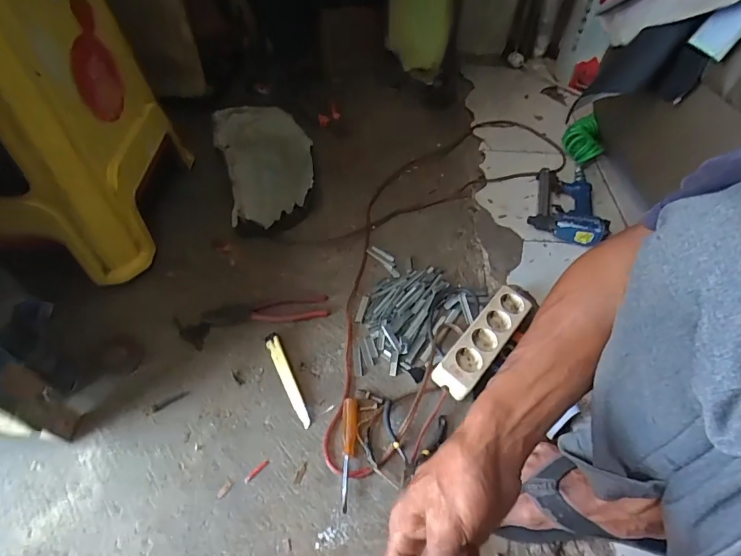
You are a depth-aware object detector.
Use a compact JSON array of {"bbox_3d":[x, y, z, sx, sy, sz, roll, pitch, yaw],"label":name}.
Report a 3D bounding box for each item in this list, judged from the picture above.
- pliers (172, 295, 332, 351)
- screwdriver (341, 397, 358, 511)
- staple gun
[{"bbox_3d":[-0.186,0.061,0.706,0.234,0.014,0.058,-12,51,-12],"label":"pliers"},{"bbox_3d":[-0.026,0.225,0.575,0.020,0.022,0.139,0,50,-2],"label":"screwdriver"},{"bbox_3d":[0.408,-0.164,0.897,0.141,0.049,0.235,18,51,12],"label":"staple gun"}]

